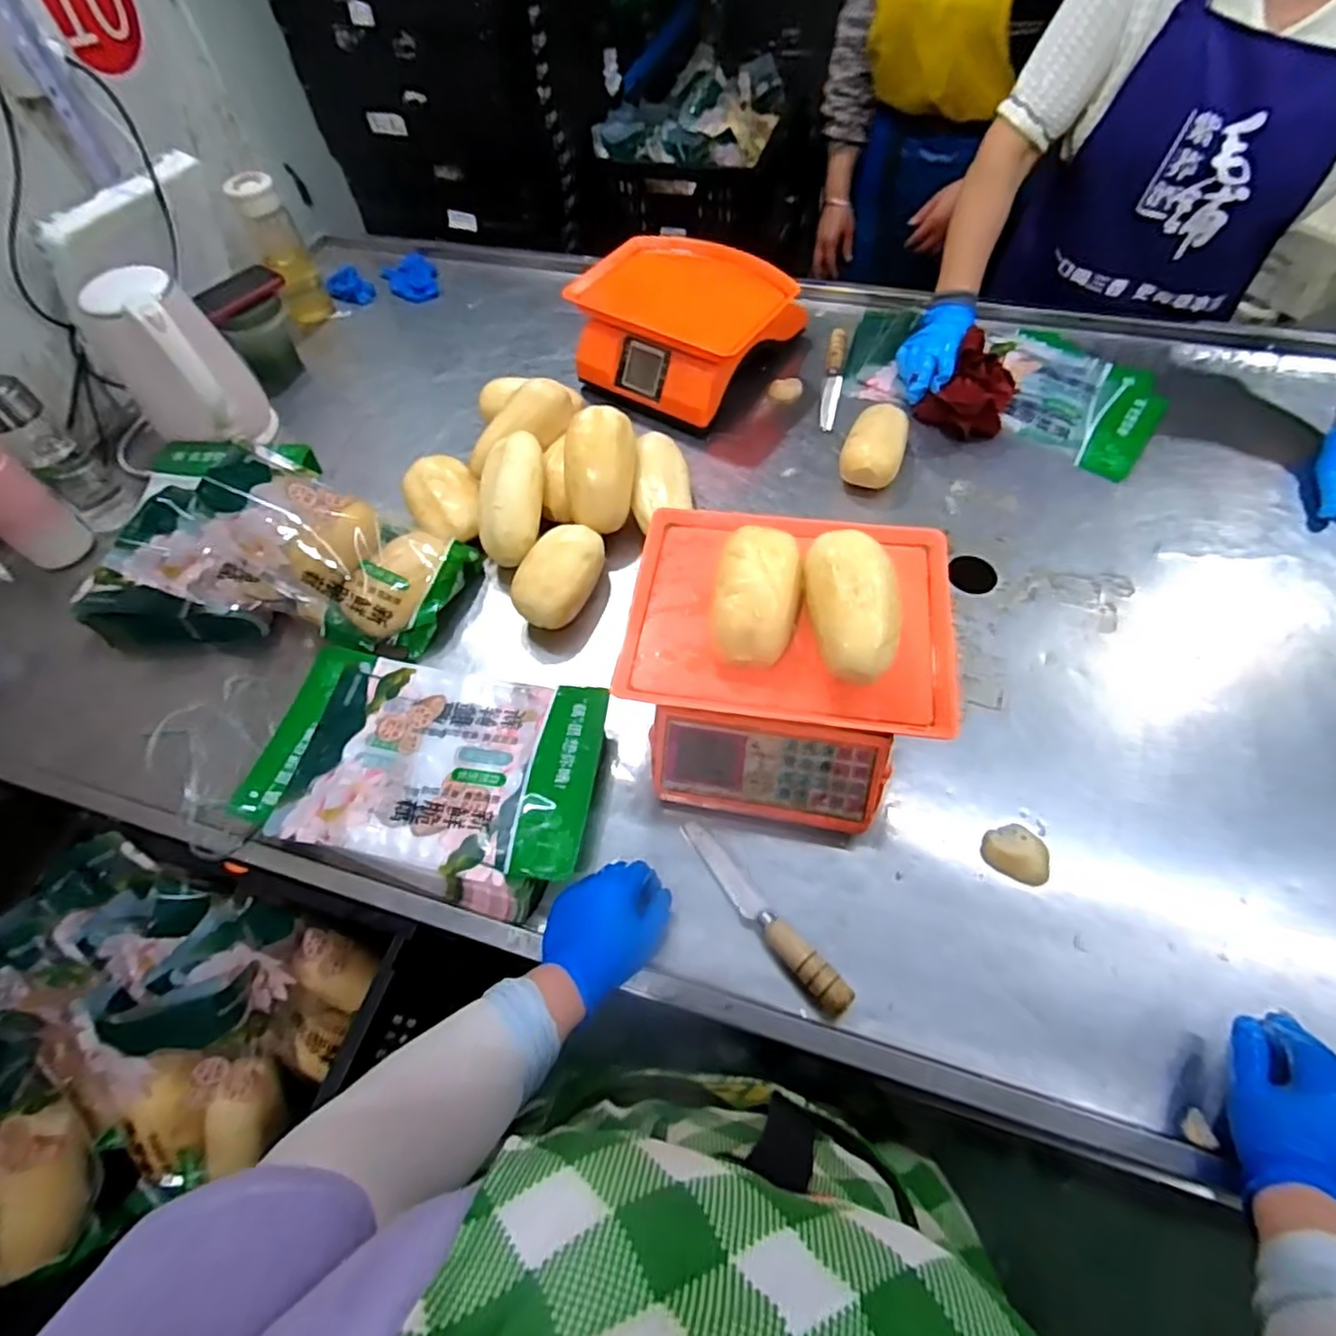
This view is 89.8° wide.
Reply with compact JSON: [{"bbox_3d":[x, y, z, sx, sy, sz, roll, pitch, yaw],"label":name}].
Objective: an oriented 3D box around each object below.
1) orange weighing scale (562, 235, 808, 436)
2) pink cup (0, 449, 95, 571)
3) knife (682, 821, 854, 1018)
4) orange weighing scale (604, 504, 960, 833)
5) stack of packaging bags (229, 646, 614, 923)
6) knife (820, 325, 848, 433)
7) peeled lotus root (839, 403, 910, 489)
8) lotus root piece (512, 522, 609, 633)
[{"bbox_3d":[0.020,-0.506,0.990,0.291,0.144,0.265,28,63,18],"label":"orange weighing scale"},{"bbox_3d":[-0.807,-0.205,0.821,0.067,0.160,0.075,32,64,20],"label":"pink cup"},{"bbox_3d":[0.080,0.212,0.592,0.026,0.022,0.205,-34,63,-18],"label":"knife"},{"bbox_3d":[0.114,-0.009,0.685,0.294,0.135,0.294,8,59,8],"label":"orange weighing scale"},{"bbox_3d":[-0.235,0.105,0.676,0.331,0.055,0.221,11,59,9],"label":"stack of packaging bags"},{"bbox_3d":[0.250,-0.441,1.014,0.027,0.017,0.237,9,59,8],"label":"knife"},{"bbox_3d":[0.275,-0.290,0.896,0.079,0.063,0.133,13,60,11],"label":"peeled lotus root"},{"bbox_3d":[-0.126,-0.105,0.792,0.073,0.073,0.137,19,60,14],"label":"lotus root piece"}]

